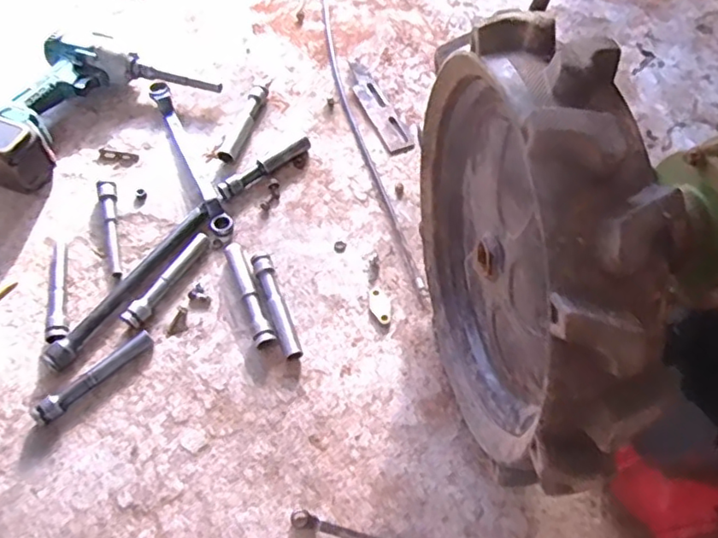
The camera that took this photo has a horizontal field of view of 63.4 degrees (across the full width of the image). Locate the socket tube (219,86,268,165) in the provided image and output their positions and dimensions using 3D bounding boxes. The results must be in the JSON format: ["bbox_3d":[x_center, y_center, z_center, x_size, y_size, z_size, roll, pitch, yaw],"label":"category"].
[{"bbox_3d":[-0.148,-0.191,0.754,0.022,0.019,0.137,14,60,9],"label":"socket tube"}]

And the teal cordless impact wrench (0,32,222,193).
[{"bbox_3d":[-0.341,-0.199,0.733,0.237,0.072,0.246,16,60,10],"label":"teal cordless impact wrench"}]

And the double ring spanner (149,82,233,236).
[{"bbox_3d":[-0.212,-0.143,0.727,0.024,0.021,0.256,-24,61,-13],"label":"double ring spanner"}]

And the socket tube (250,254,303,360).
[{"bbox_3d":[-0.089,0.038,0.620,0.020,0.016,0.130,-18,60,-10],"label":"socket tube"}]

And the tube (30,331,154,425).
[{"bbox_3d":[-0.261,0.106,0.577,0.018,0.023,0.125,40,67,22],"label":"tube"}]

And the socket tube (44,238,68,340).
[{"bbox_3d":[-0.331,0.022,0.634,0.023,0.013,0.133,-15,60,-8],"label":"socket tube"}]

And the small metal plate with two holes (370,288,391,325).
[{"bbox_3d":[0.023,0.039,0.628,0.019,0.008,0.044,-11,59,-6],"label":"small metal plate with two holes"}]

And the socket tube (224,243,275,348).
[{"bbox_3d":[-0.120,0.025,0.629,0.020,0.018,0.129,-19,60,-11],"label":"socket tube"}]

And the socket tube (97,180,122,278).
[{"bbox_3d":[-0.286,-0.051,0.673,0.023,0.019,0.133,-16,60,-9],"label":"socket tube"}]

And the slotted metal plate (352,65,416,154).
[{"bbox_3d":[0.027,-0.218,0.786,0.037,0.005,0.160,-20,60,-11],"label":"slotted metal plate"}]

